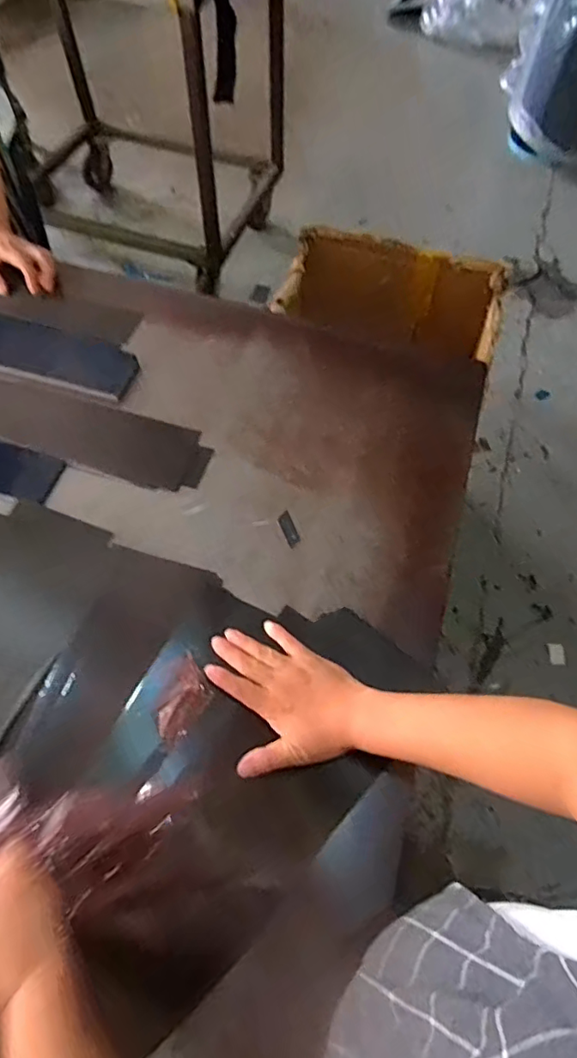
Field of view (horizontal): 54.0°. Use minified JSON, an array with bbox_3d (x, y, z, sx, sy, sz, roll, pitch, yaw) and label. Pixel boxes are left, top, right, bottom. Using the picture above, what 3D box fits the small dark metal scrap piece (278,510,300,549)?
[{"bbox_3d":[0.001,0.000,0.660,0.016,0.004,0.042,-20,74,-13],"label":"small dark metal scrap piece"}]

